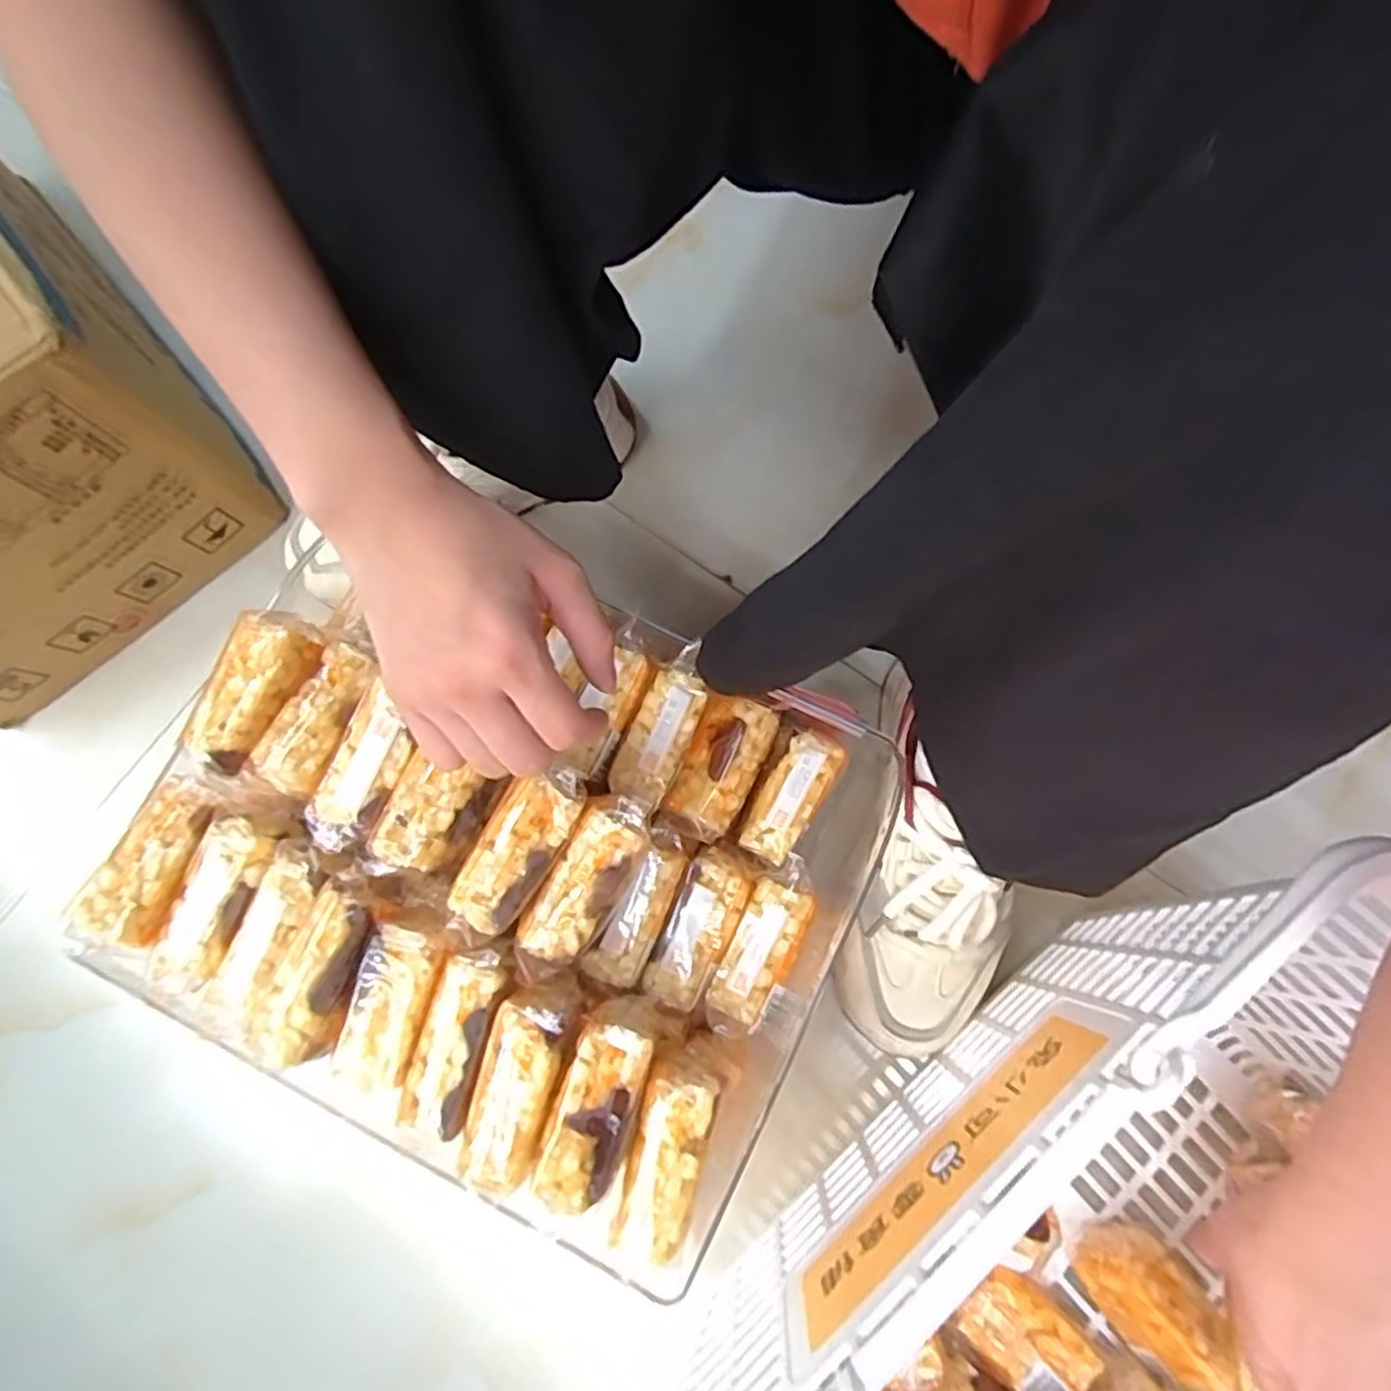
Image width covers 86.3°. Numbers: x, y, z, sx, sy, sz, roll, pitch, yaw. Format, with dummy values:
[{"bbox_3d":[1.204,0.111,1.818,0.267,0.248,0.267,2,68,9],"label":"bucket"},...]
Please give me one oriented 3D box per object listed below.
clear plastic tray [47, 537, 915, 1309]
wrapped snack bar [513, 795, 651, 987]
[{"bbox_3d":[-0.090,0.075,0.376,0.328,0.071,0.269,26,80,5],"label":"clear plastic tray"},{"bbox_3d":[-0.054,0.093,0.352,0.035,0.019,0.093,31,81,6],"label":"wrapped snack bar"}]

